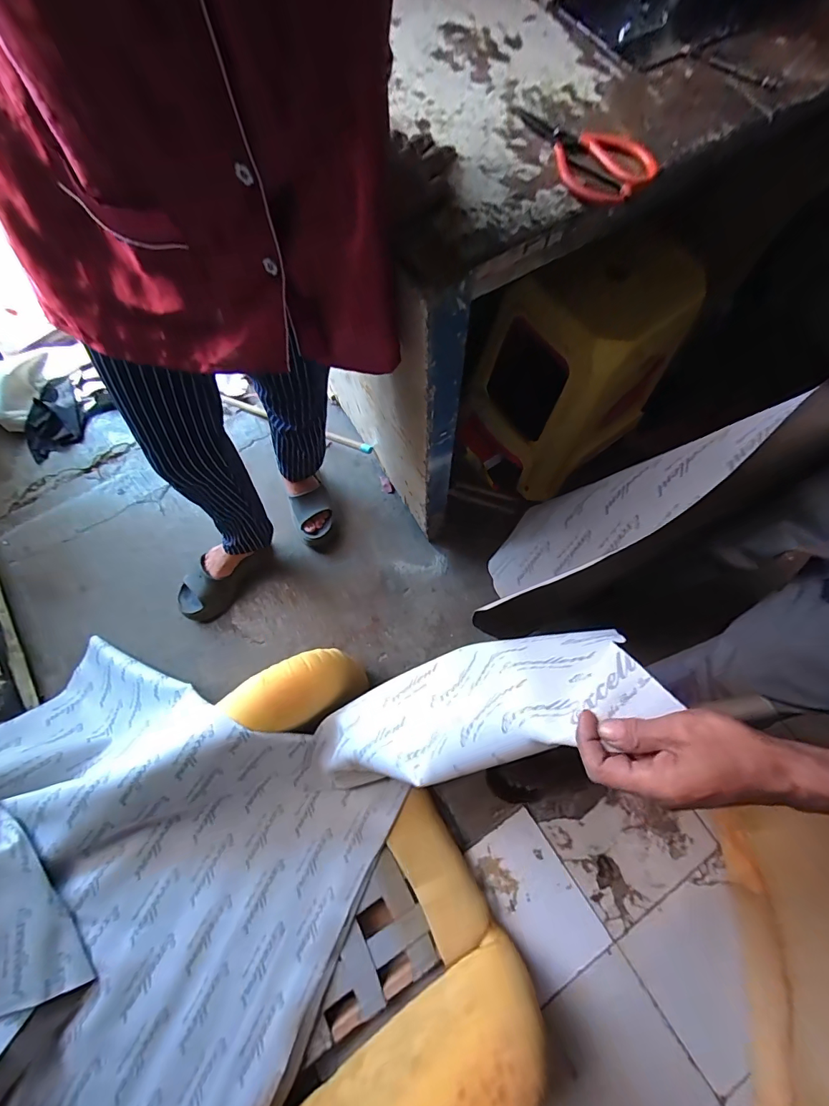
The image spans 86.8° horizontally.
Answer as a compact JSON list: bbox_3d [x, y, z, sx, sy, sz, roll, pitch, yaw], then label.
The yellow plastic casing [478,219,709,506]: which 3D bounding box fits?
[{"bbox_3d":[0.354,-0.379,0.965,0.338,0.441,0.272,-37,78,-11],"label":"yellow plastic casing"}]

